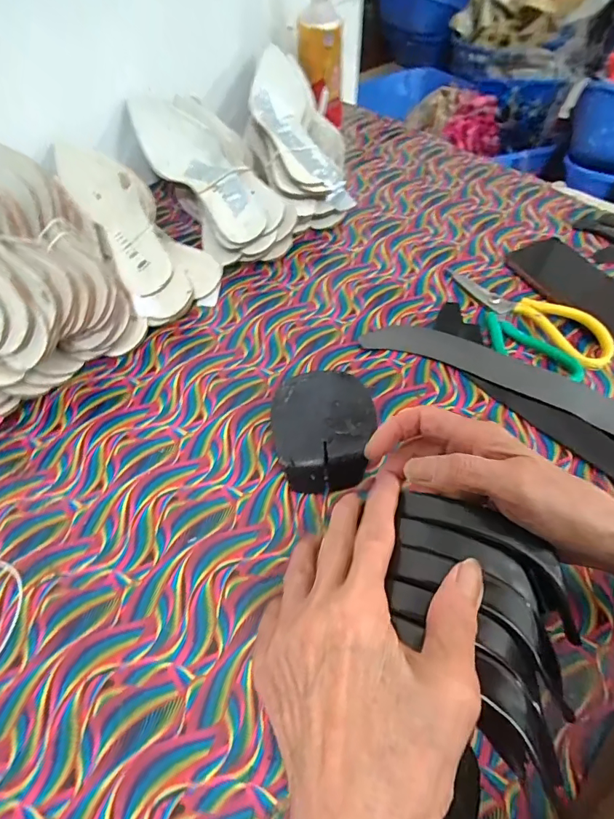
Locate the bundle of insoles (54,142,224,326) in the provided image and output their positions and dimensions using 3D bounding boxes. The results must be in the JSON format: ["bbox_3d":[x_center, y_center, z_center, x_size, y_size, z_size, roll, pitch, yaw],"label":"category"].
[{"bbox_3d":[-0.205,-0.221,0.515,0.105,0.042,0.298,-33,72,-19],"label":"bundle of insoles"}]

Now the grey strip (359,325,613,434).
[{"bbox_3d":[0.190,-0.023,0.407,0.286,0.011,0.049,27,74,21],"label":"grey strip"}]

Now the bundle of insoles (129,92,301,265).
[{"bbox_3d":[-0.111,-0.300,0.547,0.123,0.058,0.281,-29,72,-17],"label":"bundle of insoles"}]

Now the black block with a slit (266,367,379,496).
[{"bbox_3d":[0.014,0.013,0.383,0.087,0.022,0.111,-6,53,-1],"label":"black block with a slit"}]

